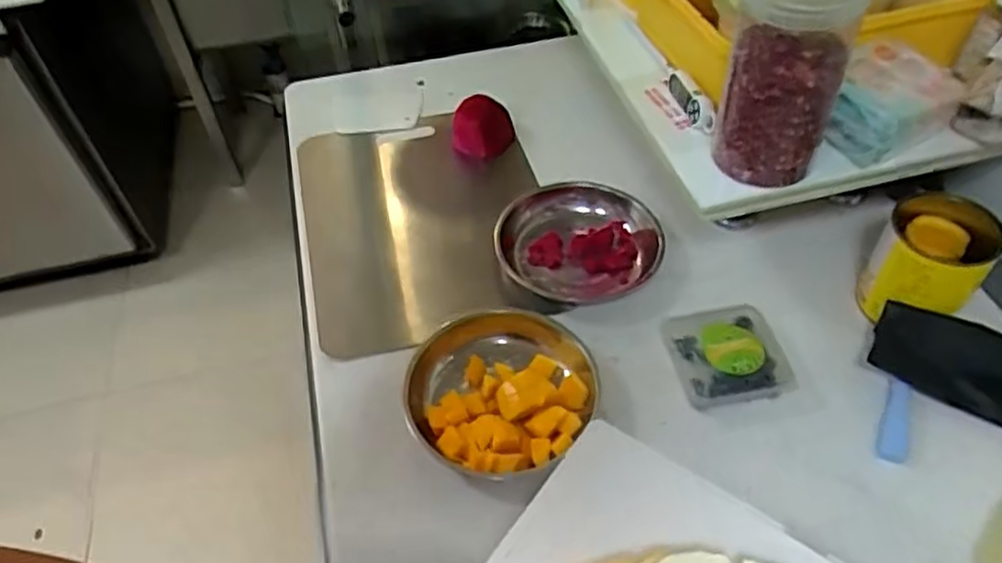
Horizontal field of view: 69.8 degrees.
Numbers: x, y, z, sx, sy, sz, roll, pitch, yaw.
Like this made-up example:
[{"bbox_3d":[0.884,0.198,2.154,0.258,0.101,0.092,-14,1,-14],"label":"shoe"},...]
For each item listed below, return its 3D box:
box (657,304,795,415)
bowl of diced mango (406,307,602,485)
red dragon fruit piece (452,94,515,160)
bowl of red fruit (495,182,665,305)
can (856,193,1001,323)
[{"bbox_3d":[0.225,0.071,0.717,0.103,0.037,0.110,-12,49,-6],"label":"box"},{"bbox_3d":[0.002,0.110,0.708,0.182,0.045,0.175,-2,49,2],"label":"bowl of diced mango"},{"bbox_3d":[-0.024,-0.205,0.967,0.083,0.070,0.057,-5,49,-1],"label":"red dragon fruit piece"},{"bbox_3d":[0.089,-0.051,0.826,0.189,0.063,0.156,8,50,11],"label":"bowl of red fruit"},{"bbox_3d":[0.427,-0.013,0.724,0.099,0.117,0.107,31,58,27],"label":"can"}]

